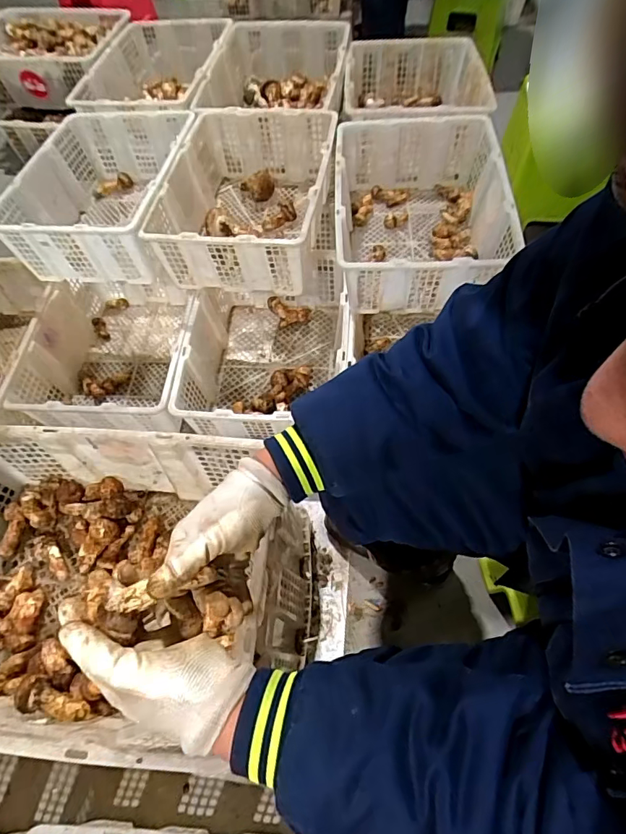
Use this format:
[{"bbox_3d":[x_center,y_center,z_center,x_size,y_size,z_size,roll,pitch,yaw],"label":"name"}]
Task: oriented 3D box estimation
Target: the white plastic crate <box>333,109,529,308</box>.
[{"bbox_3d":[0.238,-0.475,1.069,0.365,0.171,0.536,0,59,3],"label":"white plastic crate"}]

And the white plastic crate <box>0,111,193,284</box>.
[{"bbox_3d":[-0.499,-0.546,1.158,0.387,0.199,0.500,9,60,8],"label":"white plastic crate"}]

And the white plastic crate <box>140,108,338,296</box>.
[{"bbox_3d":[-0.158,-0.545,1.124,0.379,0.201,0.555,7,60,8],"label":"white plastic crate"}]

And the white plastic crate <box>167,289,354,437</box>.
[{"bbox_3d":[-0.111,-0.153,1.105,0.361,0.169,0.465,1,59,4],"label":"white plastic crate"}]

